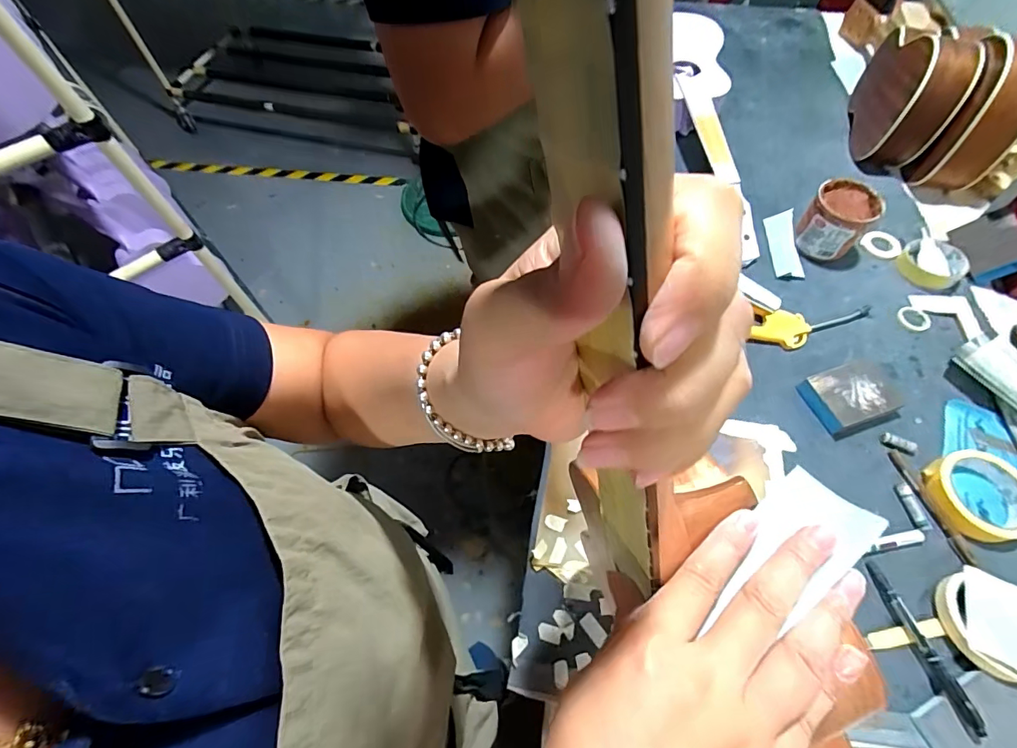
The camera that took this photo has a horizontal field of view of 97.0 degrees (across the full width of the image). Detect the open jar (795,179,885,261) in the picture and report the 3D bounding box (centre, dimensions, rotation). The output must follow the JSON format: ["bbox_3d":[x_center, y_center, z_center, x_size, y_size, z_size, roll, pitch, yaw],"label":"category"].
[{"bbox_3d":[0.479,-0.226,0.656,0.080,0.081,0.079,0,61,0],"label":"open jar"}]

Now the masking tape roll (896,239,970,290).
[{"bbox_3d":[0.620,-0.159,0.654,0.083,0.017,0.081,0,61,0],"label":"masking tape roll"}]

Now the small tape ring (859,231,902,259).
[{"bbox_3d":[0.572,-0.201,0.687,0.050,0.009,0.054,0,61,0],"label":"small tape ring"}]

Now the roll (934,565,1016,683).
[{"bbox_3d":[0.466,0.240,0.433,0.081,0.029,0.088,0,61,0],"label":"roll"}]

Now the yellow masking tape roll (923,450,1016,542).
[{"bbox_3d":[0.520,0.132,0.493,0.094,0.024,0.093,-18,62,-9],"label":"yellow masking tape roll"}]

